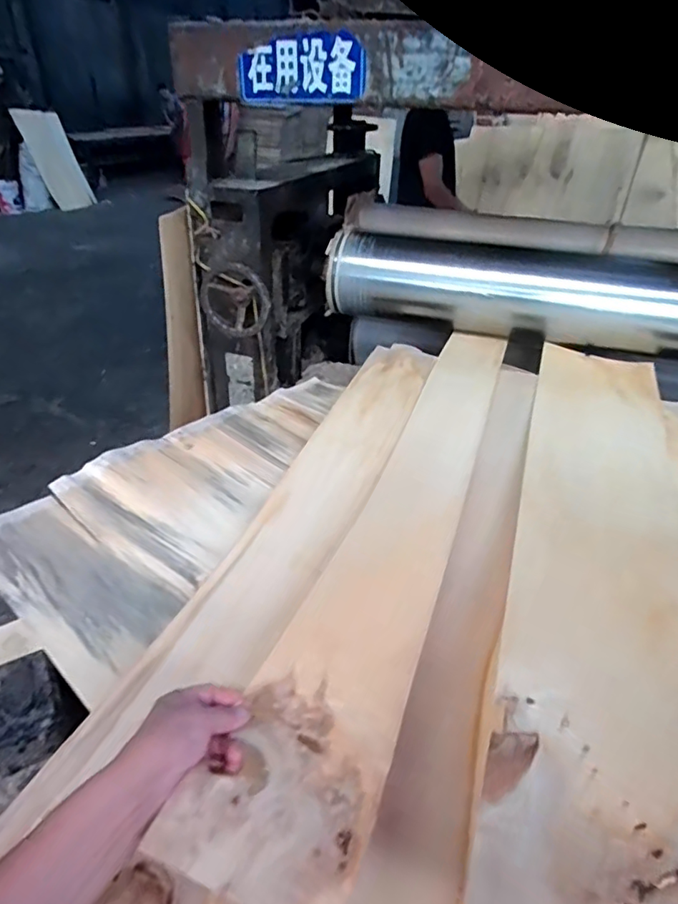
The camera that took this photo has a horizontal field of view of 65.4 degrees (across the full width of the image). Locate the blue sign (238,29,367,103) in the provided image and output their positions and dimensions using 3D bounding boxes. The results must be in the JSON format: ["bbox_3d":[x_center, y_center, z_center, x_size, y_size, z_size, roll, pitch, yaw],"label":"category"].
[{"bbox_3d":[-0.066,-0.680,0.934,0.234,0.098,0.017,8,37,13],"label":"blue sign"}]

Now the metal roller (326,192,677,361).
[{"bbox_3d":[0.532,-0.377,1.226,1.102,0.279,0.258,14,33,14],"label":"metal roller"}]

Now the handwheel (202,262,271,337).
[{"bbox_3d":[-0.233,-0.339,1.191,0.162,0.170,0.036,28,34,11],"label":"handwheel"}]

